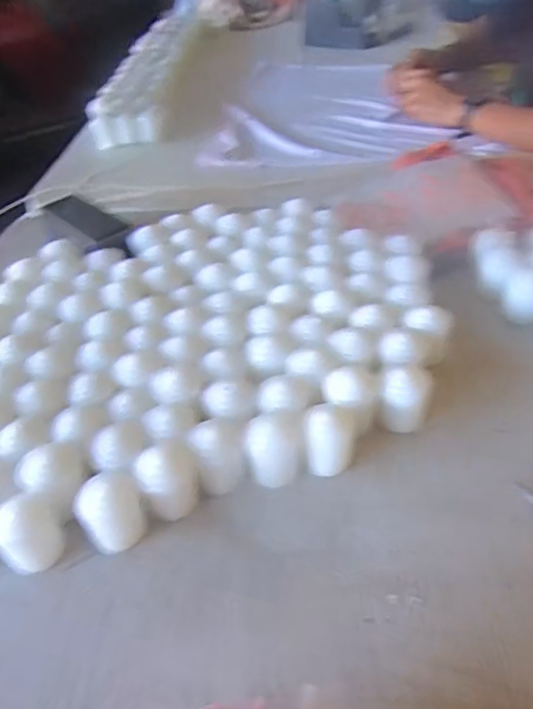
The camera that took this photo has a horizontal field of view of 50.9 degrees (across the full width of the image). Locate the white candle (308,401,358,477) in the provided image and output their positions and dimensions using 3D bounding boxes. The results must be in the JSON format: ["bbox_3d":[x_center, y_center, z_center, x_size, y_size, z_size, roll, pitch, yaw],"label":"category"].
[{"bbox_3d":[0.046,0.058,0.389,0.033,0.043,0.041,3,44,9],"label":"white candle"}]

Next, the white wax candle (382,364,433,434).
[{"bbox_3d":[0.102,0.035,0.410,0.034,0.037,0.042,10,45,16],"label":"white wax candle"}]

